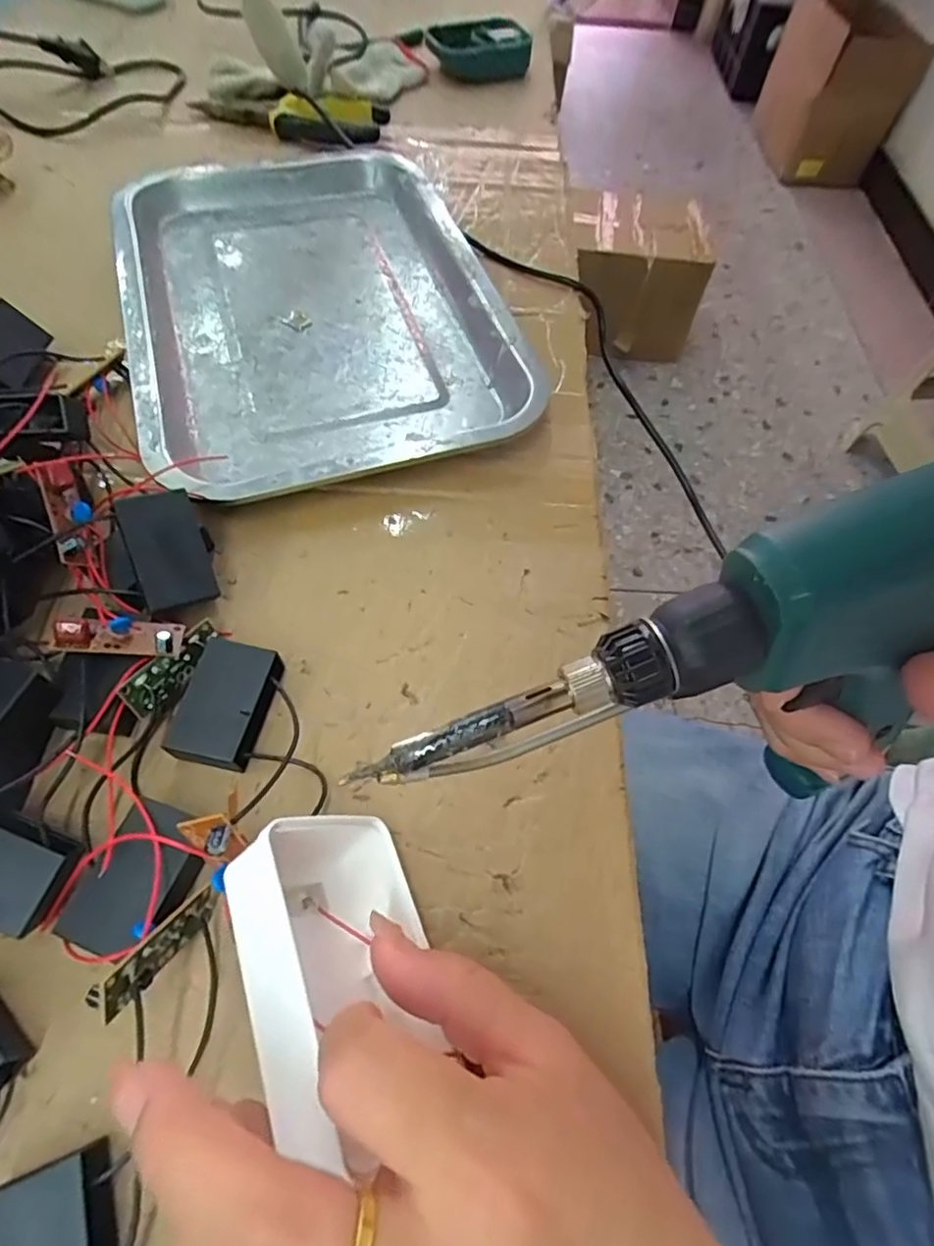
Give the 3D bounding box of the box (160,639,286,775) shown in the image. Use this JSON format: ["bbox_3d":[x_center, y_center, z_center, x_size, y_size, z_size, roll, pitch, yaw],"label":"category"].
[{"bbox_3d":[-0.095,0.033,0.240,0.034,0.018,0.049,10,61,4],"label":"box"}]

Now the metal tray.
[{"bbox_3d":[-0.093,-0.197,0.363,0.209,0.022,0.301,-16,63,-10],"label":"metal tray"}]

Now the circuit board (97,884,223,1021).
[{"bbox_3d":[-0.094,0.101,0.187,0.005,0.014,0.046,22,19,10],"label":"circuit board"}]

